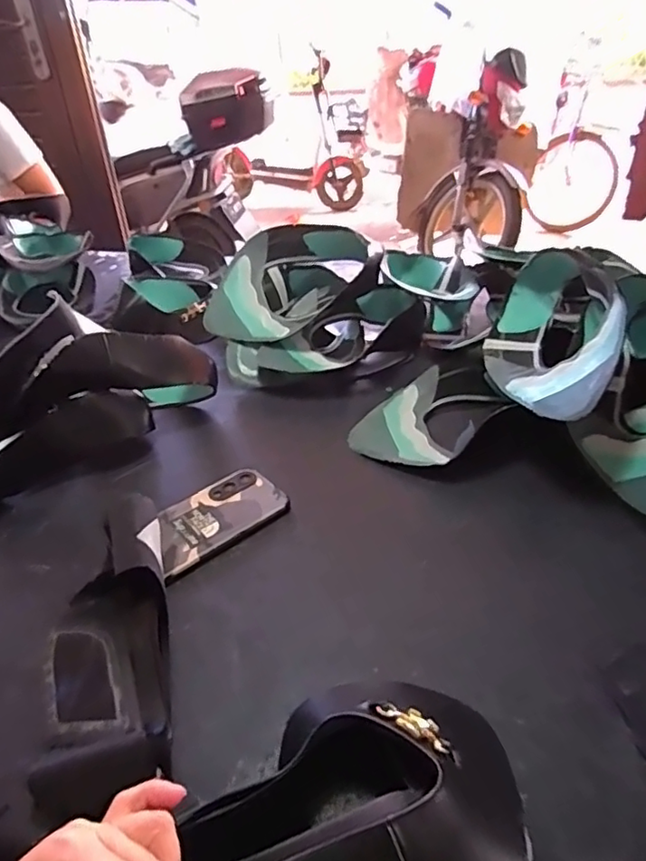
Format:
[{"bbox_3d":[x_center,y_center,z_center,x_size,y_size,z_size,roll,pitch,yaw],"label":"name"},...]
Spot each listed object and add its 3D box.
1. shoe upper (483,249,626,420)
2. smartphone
[{"bbox_3d":[0.254,-0.107,0.640,0.080,0.155,0.252,32,22,-10],"label":"shoe upper"},{"bbox_3d":[-0.105,0.085,0.564,0.137,0.014,0.079,-27,41,-30],"label":"smartphone"}]

